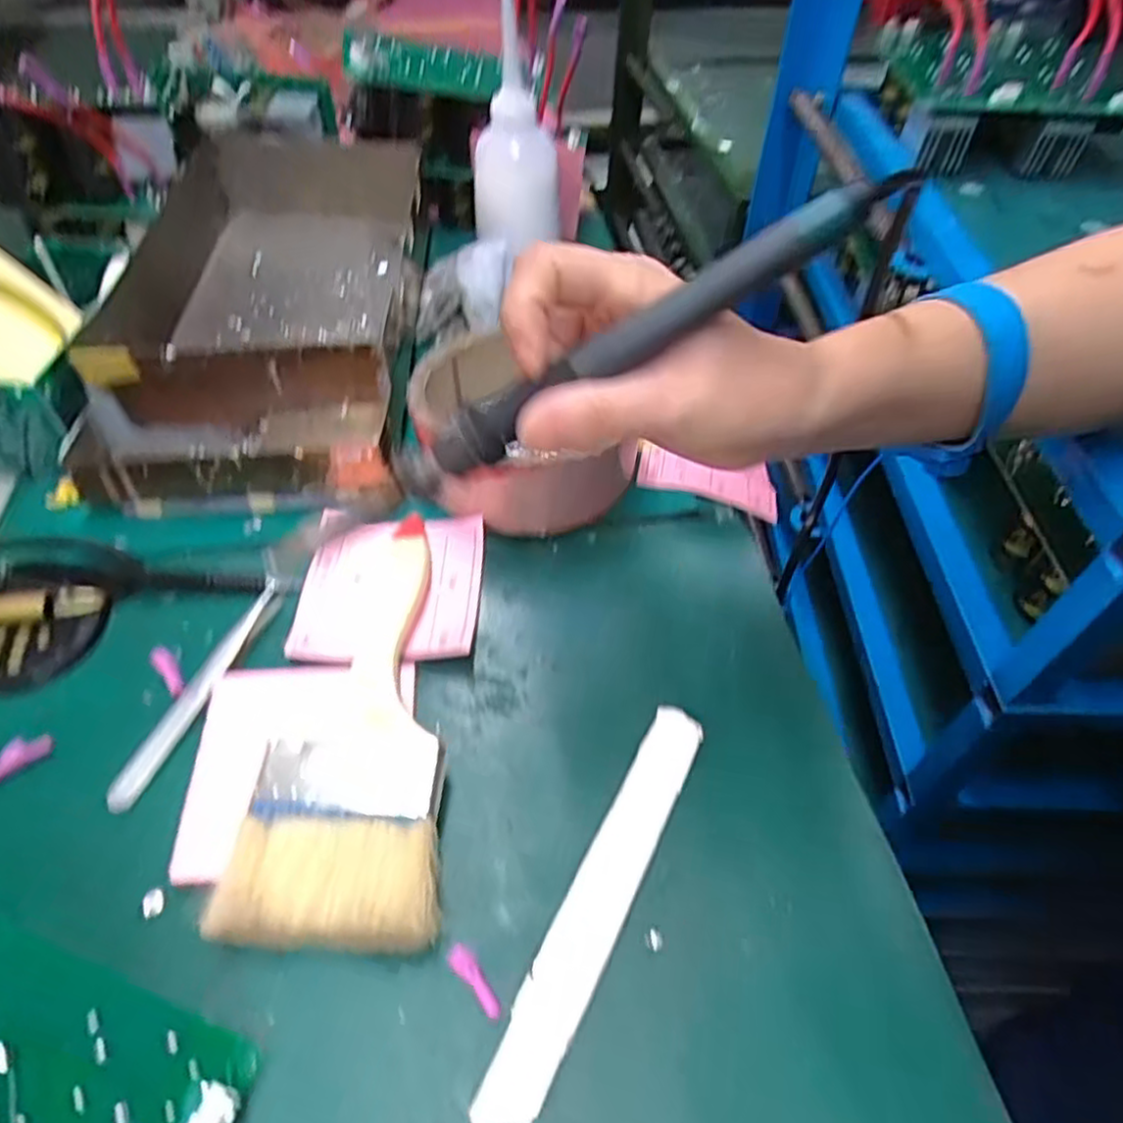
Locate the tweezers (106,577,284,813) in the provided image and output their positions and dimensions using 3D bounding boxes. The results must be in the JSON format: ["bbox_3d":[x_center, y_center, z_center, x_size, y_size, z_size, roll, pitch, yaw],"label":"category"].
[{"bbox_3d":[-0.157,0.054,0.316,0.014,0.005,0.113,19,52,13],"label":"tweezers"}]

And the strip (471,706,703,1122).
[{"bbox_3d":[0.016,0.122,0.269,0.022,0.006,0.157,23,53,17],"label":"strip"}]

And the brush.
[{"bbox_3d":[-0.083,0.058,0.303,0.072,0.027,0.189,0,50,-2],"label":"brush"}]

